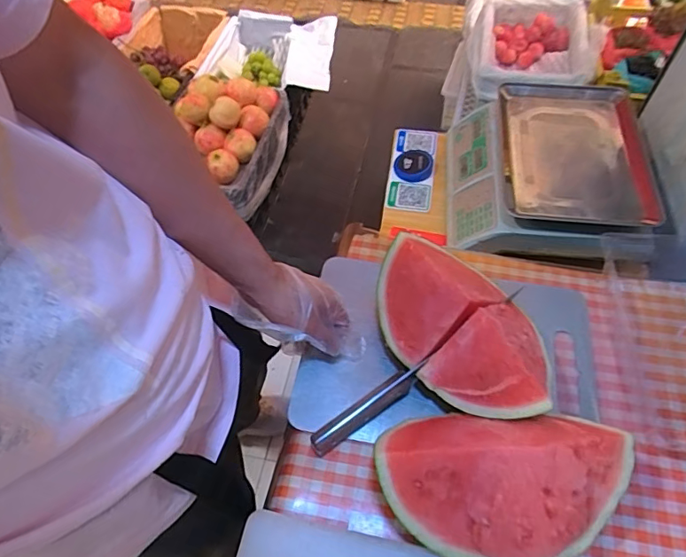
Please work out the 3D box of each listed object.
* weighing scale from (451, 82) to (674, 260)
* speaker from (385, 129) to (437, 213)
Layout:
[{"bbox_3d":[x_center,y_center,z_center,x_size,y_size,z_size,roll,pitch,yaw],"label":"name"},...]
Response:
[{"bbox_3d":[0.354,-0.188,0.864,0.323,0.110,0.335,6,56,5],"label":"weighing scale"},{"bbox_3d":[0.137,-0.219,0.988,0.083,0.034,0.198,7,56,6],"label":"speaker"}]

